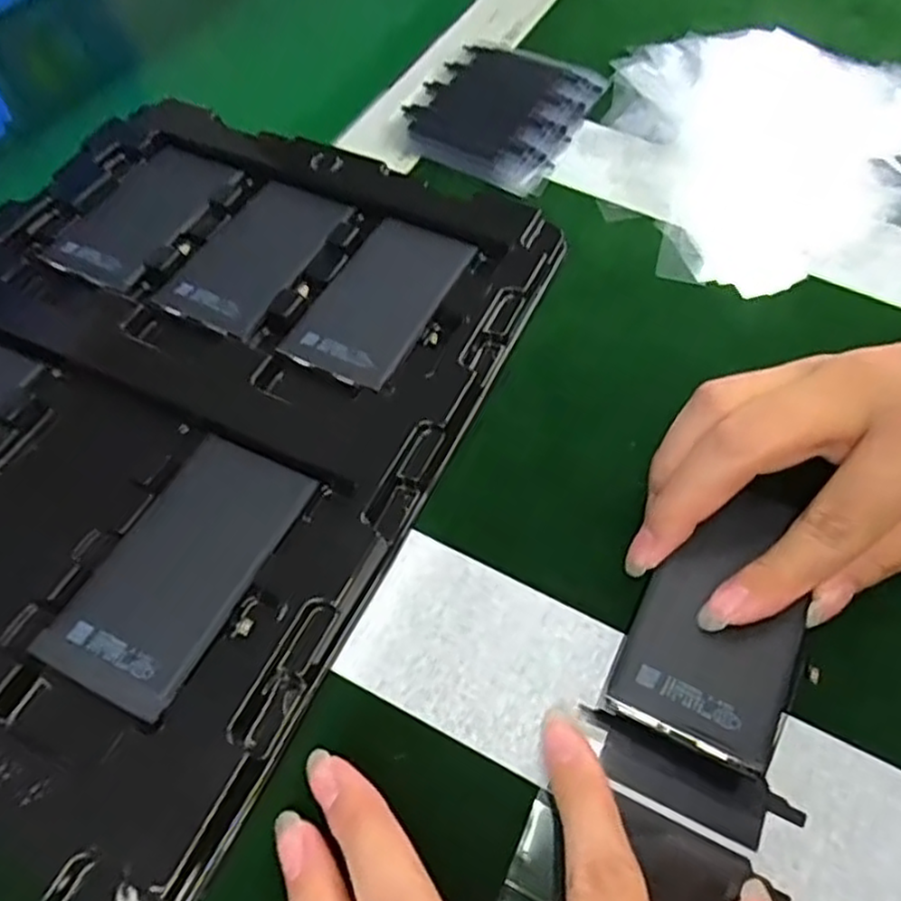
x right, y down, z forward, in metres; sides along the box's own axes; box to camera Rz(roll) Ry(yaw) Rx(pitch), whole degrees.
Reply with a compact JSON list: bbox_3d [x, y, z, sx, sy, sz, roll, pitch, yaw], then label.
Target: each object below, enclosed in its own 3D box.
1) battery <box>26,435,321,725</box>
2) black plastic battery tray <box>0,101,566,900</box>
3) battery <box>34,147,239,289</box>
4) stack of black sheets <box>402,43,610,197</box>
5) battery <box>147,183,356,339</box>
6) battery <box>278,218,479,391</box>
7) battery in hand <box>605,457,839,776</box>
[{"bbox_3d":[-0.081,0.034,0.218,0.044,0.006,0.083,23,60,11],"label":"battery"},{"bbox_3d":[-0.105,-0.026,0.249,0.211,0.017,0.269,23,59,10],"label":"black plastic battery tray"},{"bbox_3d":[-0.130,-0.101,0.302,0.047,0.008,0.078,29,61,15],"label":"battery"},{"bbox_3d":[0.025,-0.166,0.345,0.075,0.008,0.096,24,60,12],"label":"stack of black sheets"},{"bbox_3d":[-0.077,-0.081,0.289,0.047,0.009,0.081,23,60,12],"label":"battery"},{"bbox_3d":[-0.027,-0.060,0.276,0.046,0.009,0.081,25,61,13],"label":"battery"},{"bbox_3d":[0.084,0.041,0.211,0.044,0.008,0.093,27,64,12],"label":"battery in hand"}]

